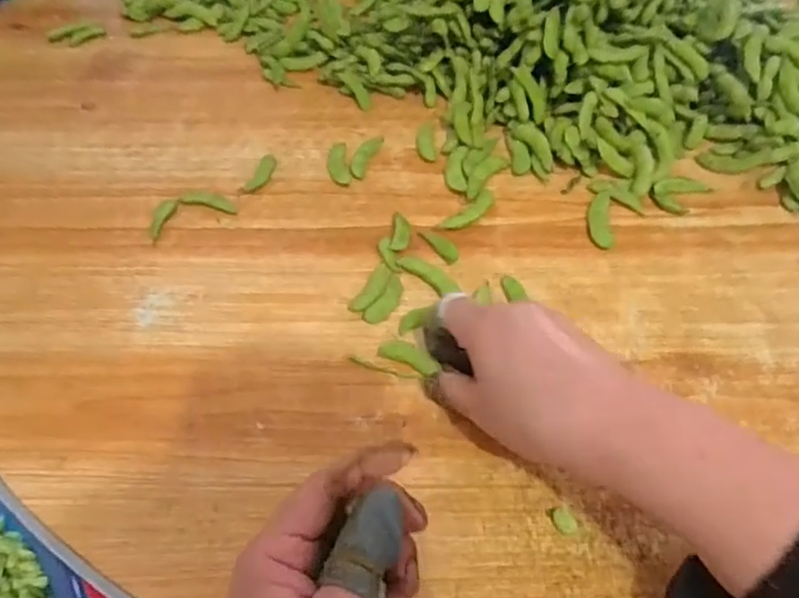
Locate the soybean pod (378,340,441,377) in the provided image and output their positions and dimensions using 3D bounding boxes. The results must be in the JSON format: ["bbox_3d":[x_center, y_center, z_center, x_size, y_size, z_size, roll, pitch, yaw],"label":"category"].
[{"bbox_3d":[0.006,0.036,0.365,0.039,0.008,0.013,23,57,16],"label":"soybean pod"}]

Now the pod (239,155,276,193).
[{"bbox_3d":[-0.111,-0.099,0.467,0.013,0.010,0.041,18,56,12],"label":"pod"}]

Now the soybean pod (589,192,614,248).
[{"bbox_3d":[0.153,-0.062,0.447,0.017,0.006,0.057,6,54,4],"label":"soybean pod"}]

